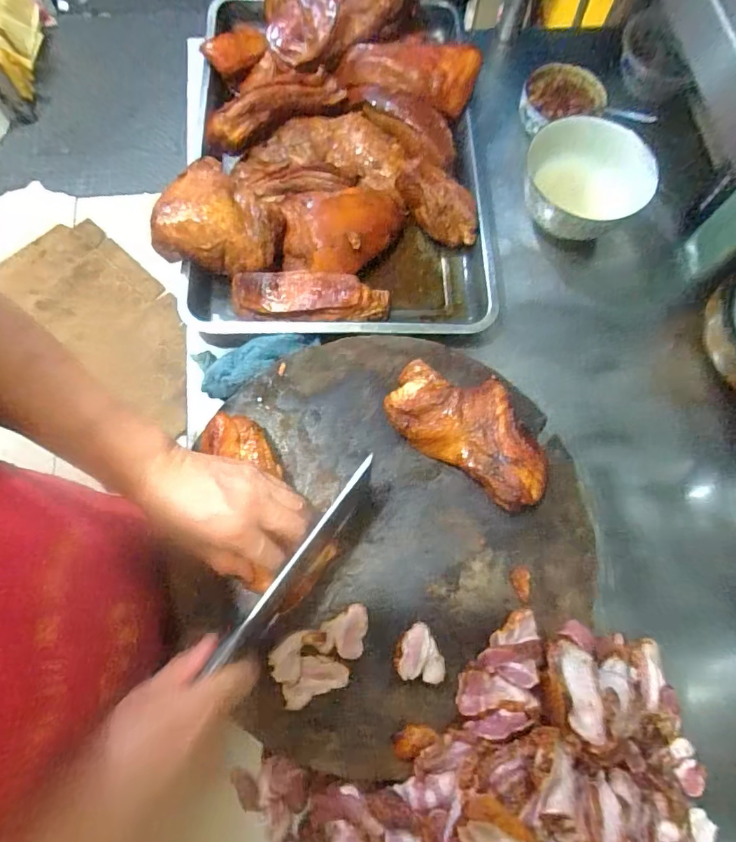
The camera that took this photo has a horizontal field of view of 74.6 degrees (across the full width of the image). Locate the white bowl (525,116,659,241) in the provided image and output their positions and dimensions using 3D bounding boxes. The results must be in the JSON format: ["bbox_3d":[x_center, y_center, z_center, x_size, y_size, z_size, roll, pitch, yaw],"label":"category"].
[{"bbox_3d":[0.284,-0.304,0.635,0.143,0.091,0.137,6,72,0],"label":"white bowl"}]

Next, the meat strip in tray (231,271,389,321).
[{"bbox_3d":[-0.072,-0.153,0.604,0.189,0.035,0.060,3,72,-1],"label":"meat strip in tray"}]

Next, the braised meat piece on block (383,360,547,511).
[{"bbox_3d":[0.103,0.008,0.493,0.175,0.042,0.088,36,75,9],"label":"braised meat piece on block"}]

